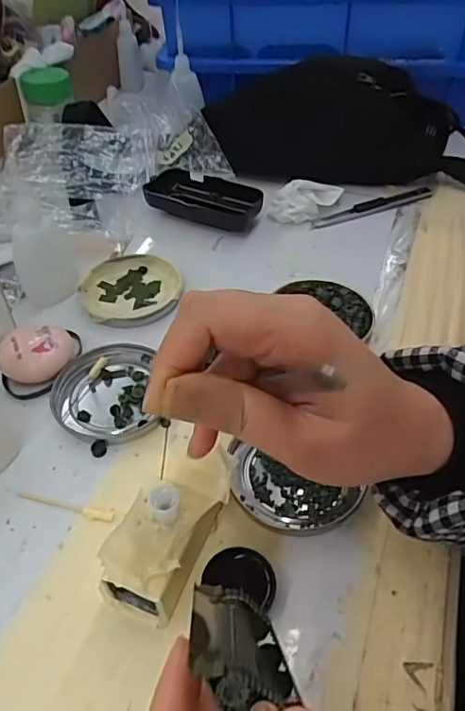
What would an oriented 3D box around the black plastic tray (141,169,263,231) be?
[{"bbox_3d":[-0.030,-0.147,0.502,0.114,0.024,0.053,19,49,20],"label":"black plastic tray"}]

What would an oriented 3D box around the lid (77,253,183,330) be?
[{"bbox_3d":[-0.080,-0.053,0.425,0.078,0.011,0.078,-1,45,1],"label":"lid"}]

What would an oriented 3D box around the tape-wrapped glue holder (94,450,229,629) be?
[{"bbox_3d":[-0.031,0.088,0.265,0.039,0.044,0.077,22,50,22],"label":"tape-wrapped glue holder"}]

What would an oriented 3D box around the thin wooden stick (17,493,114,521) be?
[{"bbox_3d":[-0.094,0.084,0.299,0.058,0.004,0.007,10,47,9],"label":"thin wooden stick"}]

